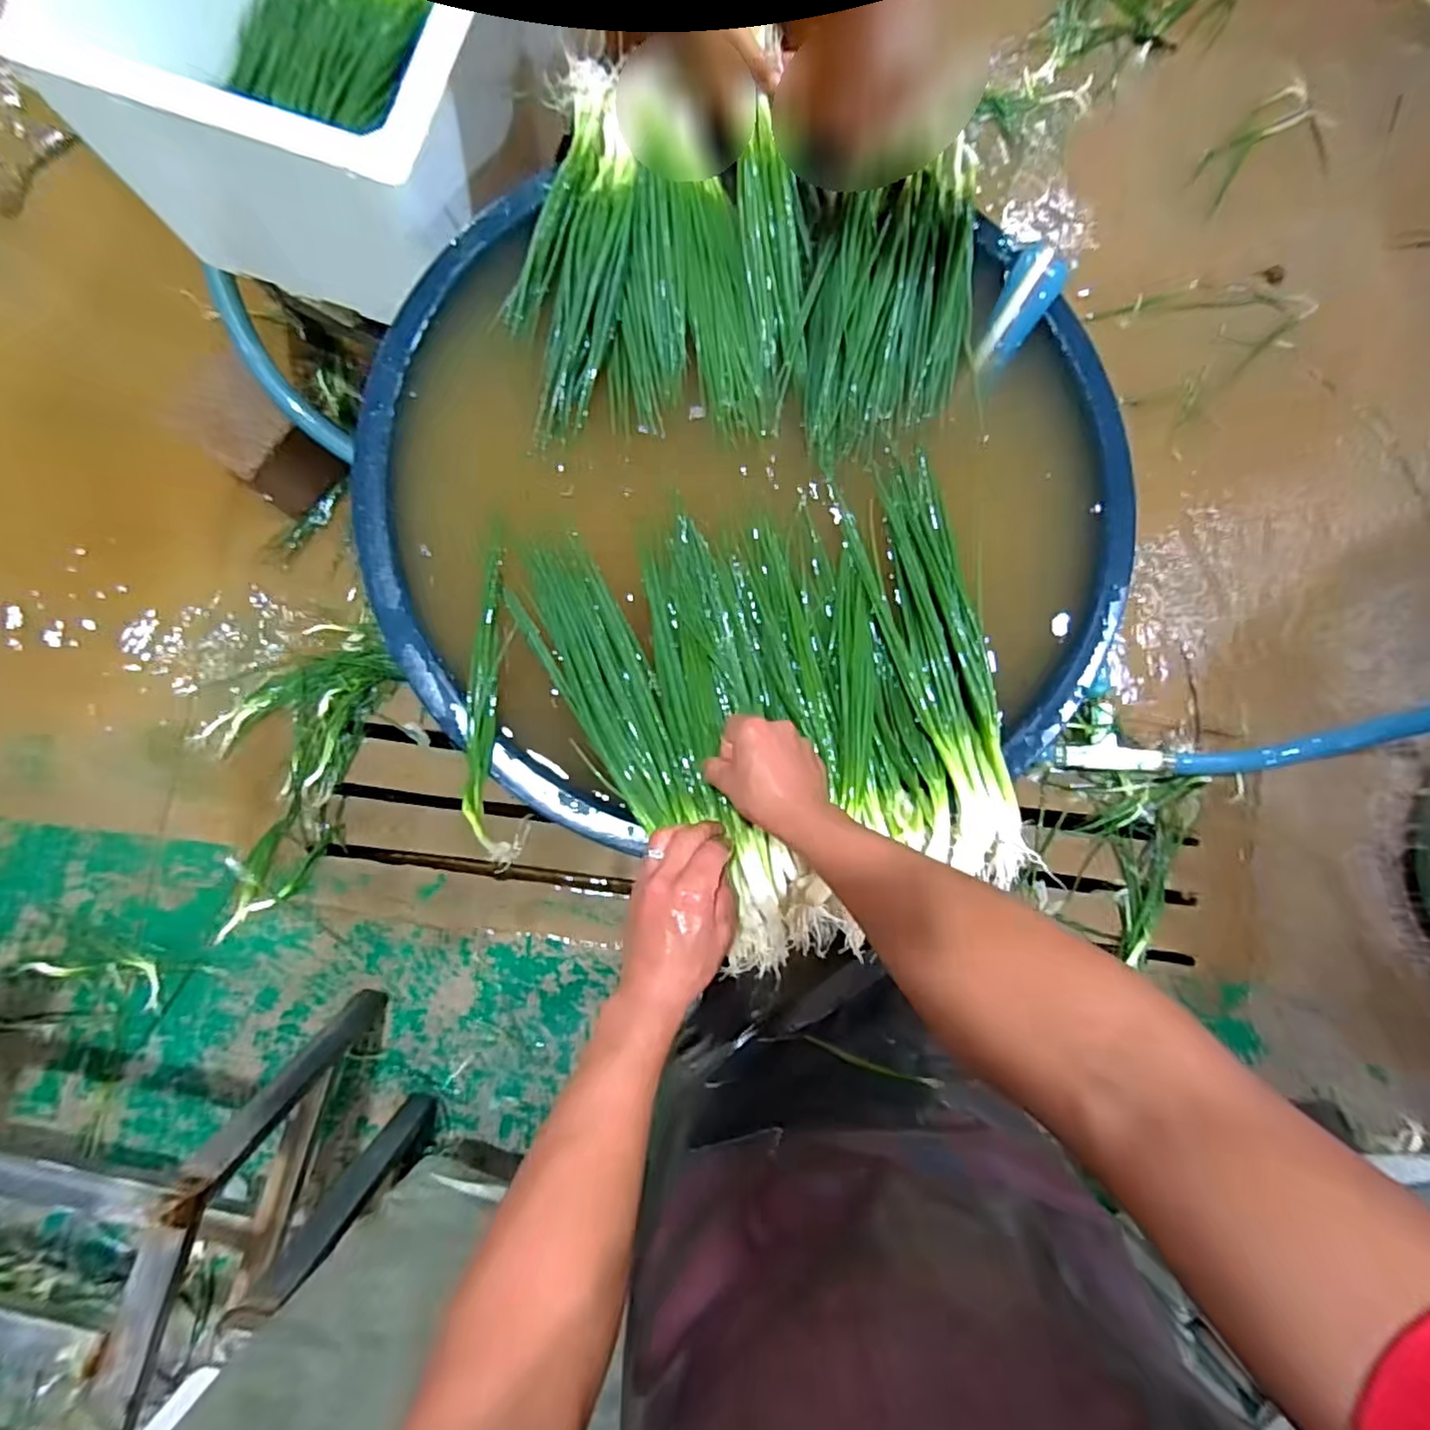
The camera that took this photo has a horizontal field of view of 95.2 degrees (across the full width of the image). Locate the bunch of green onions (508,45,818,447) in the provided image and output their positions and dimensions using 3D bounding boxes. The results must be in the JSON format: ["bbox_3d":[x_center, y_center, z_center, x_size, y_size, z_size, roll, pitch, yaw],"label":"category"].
[{"bbox_3d":[-0.059,-0.470,0.653,0.297,0.060,0.373,-5,84,-3],"label":"bunch of green onions"}]

